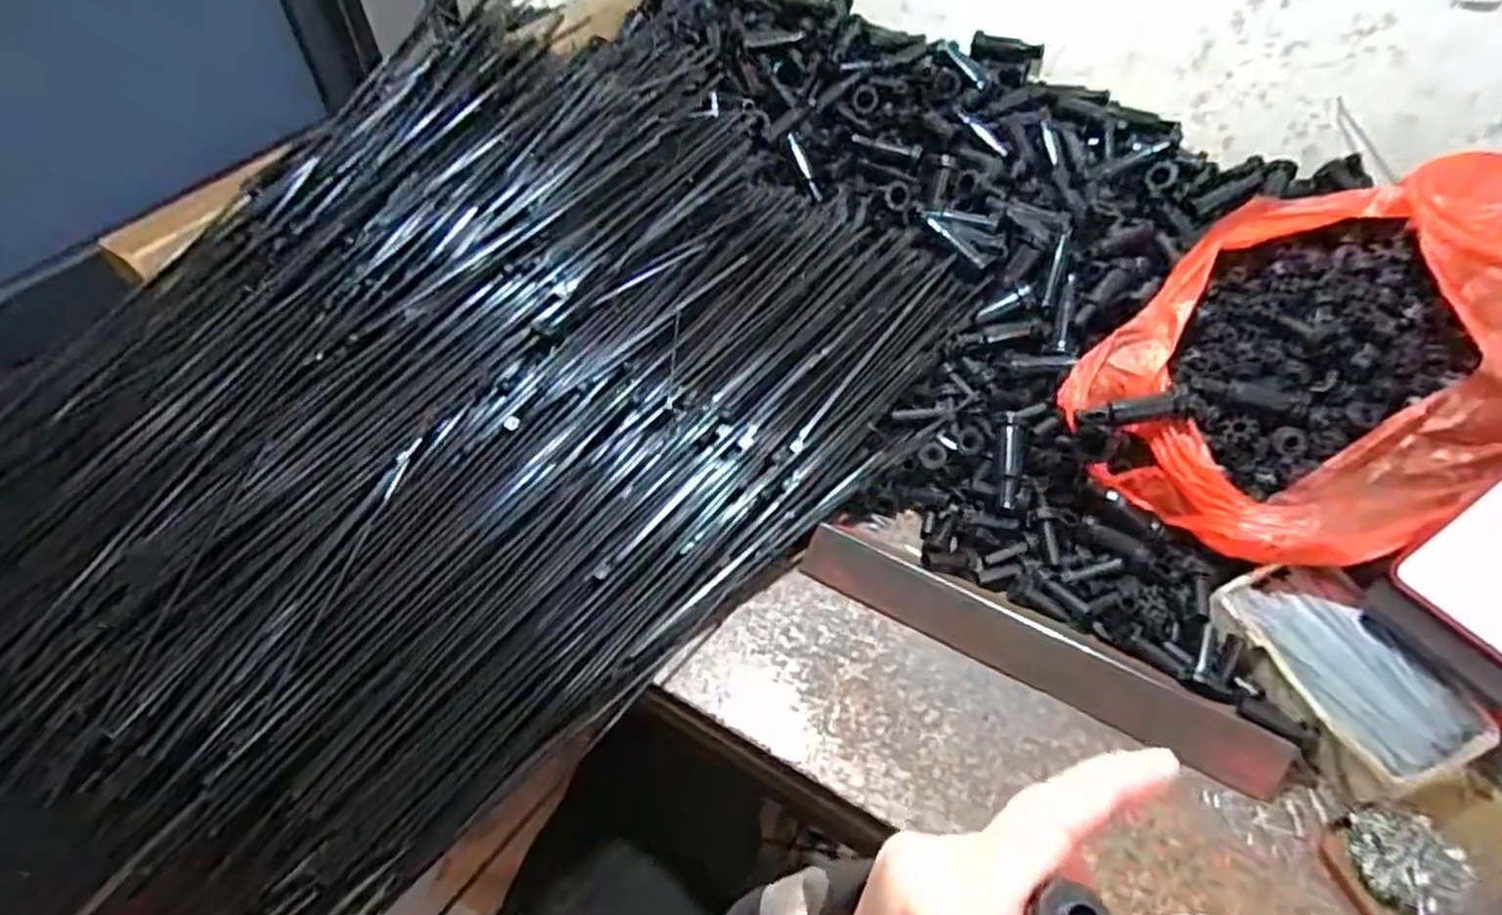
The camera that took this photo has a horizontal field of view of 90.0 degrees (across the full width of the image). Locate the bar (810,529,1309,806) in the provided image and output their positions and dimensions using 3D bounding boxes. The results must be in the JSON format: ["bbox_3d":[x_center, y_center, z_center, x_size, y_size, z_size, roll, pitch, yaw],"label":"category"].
[{"bbox_3d":[0.167,0.115,0.456,0.286,0.013,0.039,25,83,16],"label":"bar"}]

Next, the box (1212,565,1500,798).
[{"bbox_3d":[0.336,0.120,0.428,0.078,0.029,0.125,-18,50,-17],"label":"box"}]

